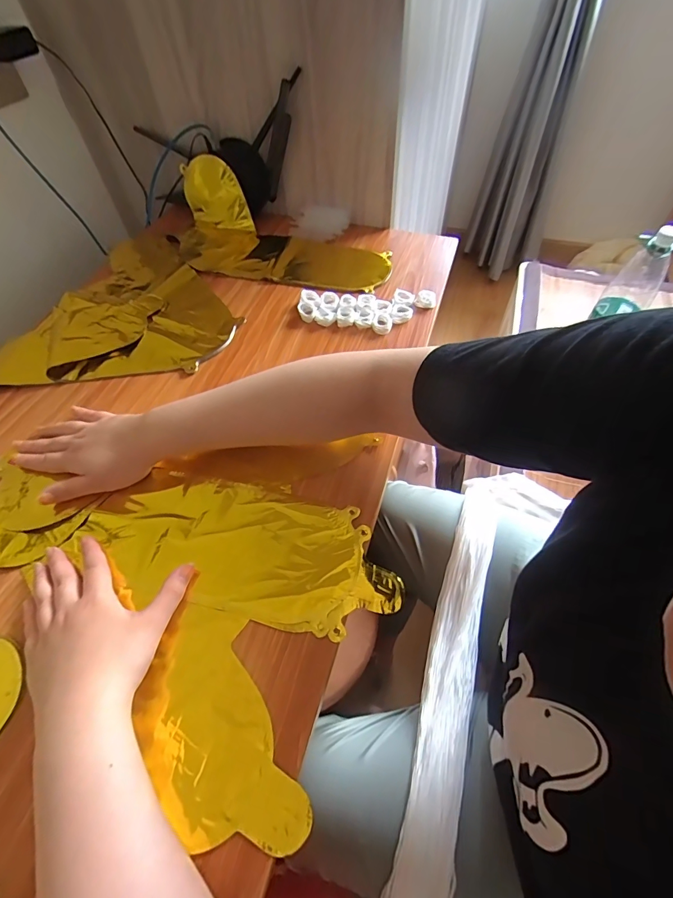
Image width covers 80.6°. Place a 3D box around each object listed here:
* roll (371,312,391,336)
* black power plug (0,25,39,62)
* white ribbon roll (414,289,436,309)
[{"bbox_3d":[0.063,-0.175,0.552,0.026,0.009,0.031,9,56,7],"label":"roll"},{"bbox_3d":[-0.490,-0.603,0.592,0.075,0.033,0.023,-16,56,-8],"label":"black power plug"},{"bbox_3d":[0.129,-0.218,0.577,0.031,0.017,0.021,10,56,8],"label":"white ribbon roll"}]

